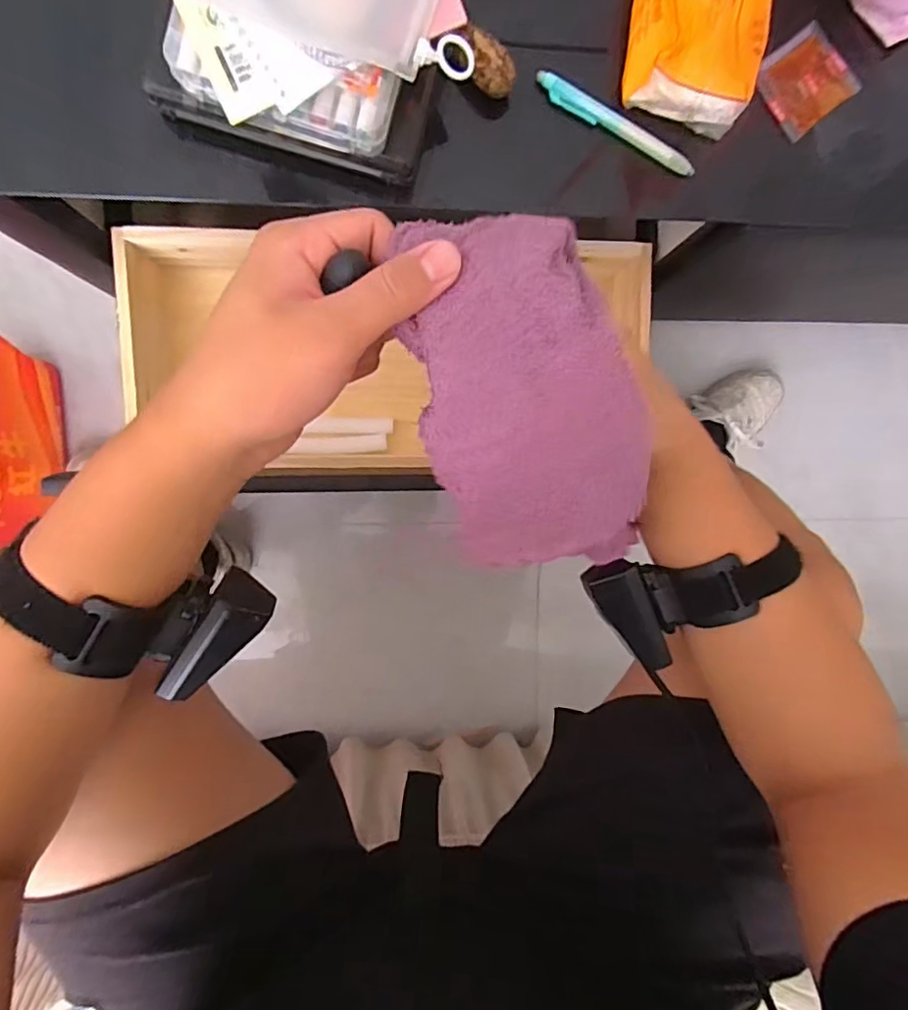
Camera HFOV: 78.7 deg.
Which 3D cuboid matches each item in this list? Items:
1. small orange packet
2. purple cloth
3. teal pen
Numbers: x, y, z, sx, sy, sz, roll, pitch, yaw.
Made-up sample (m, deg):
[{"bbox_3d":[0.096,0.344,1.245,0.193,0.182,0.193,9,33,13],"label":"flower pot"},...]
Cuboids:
[{"bbox_3d":[0.286,-0.345,0.449,0.074,0.010,0.065,-40,97,-1],"label":"small orange packet"},{"bbox_3d":[0.029,-0.044,0.228,0.084,0.041,0.152,-20,96,-4],"label":"purple cloth"},{"bbox_3d":[0.128,-0.299,0.438,0.140,0.009,0.014,27,92,-7],"label":"teal pen"}]

